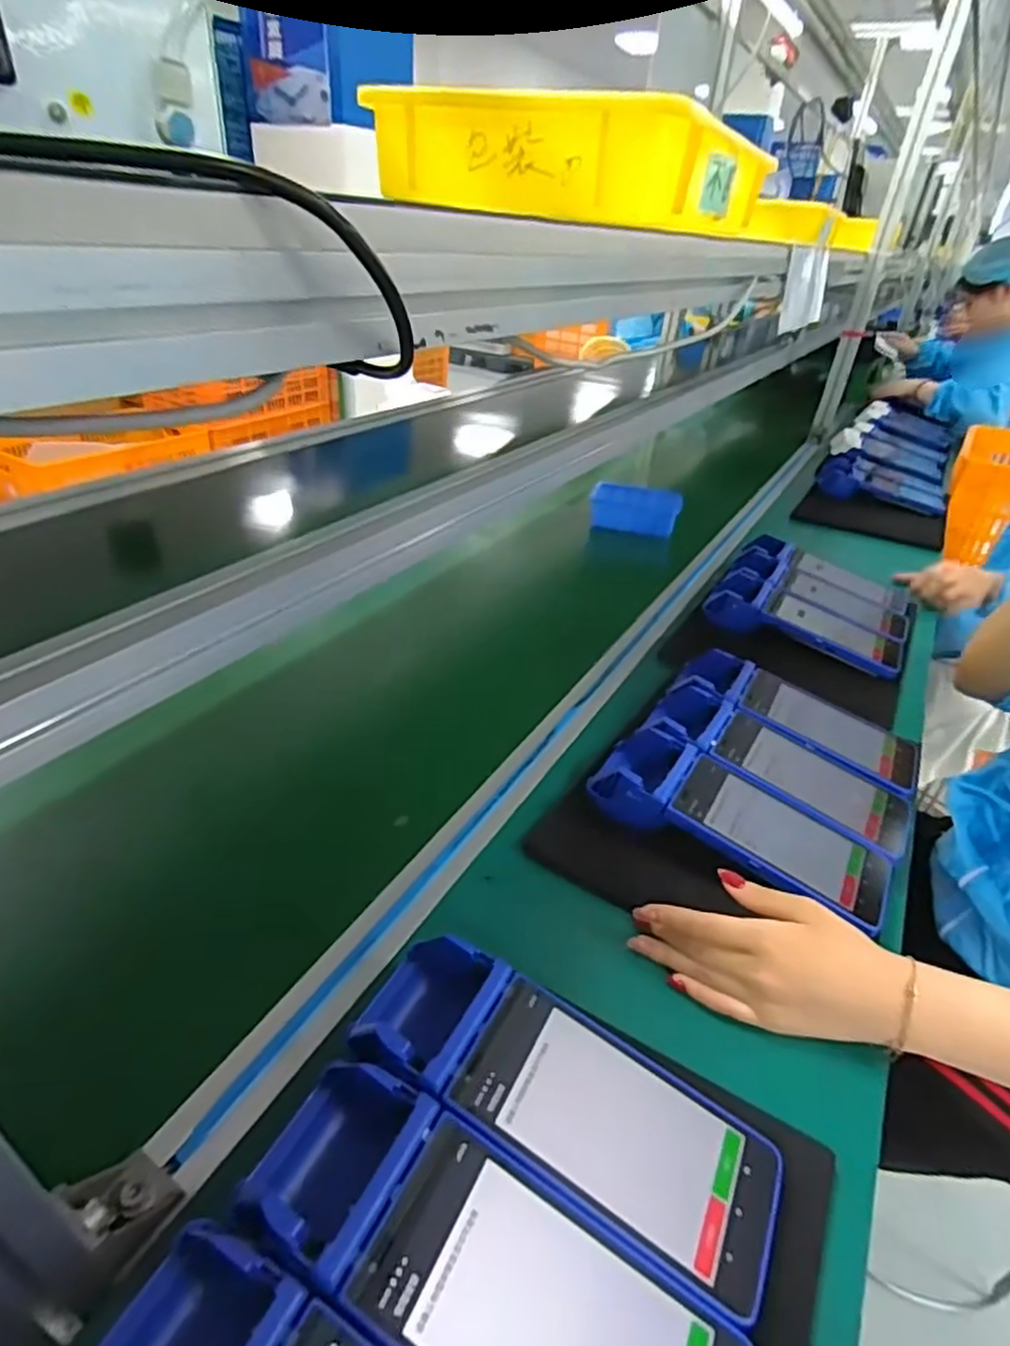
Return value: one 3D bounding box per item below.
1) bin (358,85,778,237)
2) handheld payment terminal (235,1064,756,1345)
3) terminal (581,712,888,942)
[{"bbox_3d":[0.083,-0.475,0.630,0.250,0.074,0.352,20,37,22],"label":"bin"},{"bbox_3d":[-0.009,0.261,0.288,0.222,0.060,0.079,20,37,21],"label":"handheld payment terminal"},{"bbox_3d":[0.173,0.118,0.527,0.243,0.058,0.101,25,39,27],"label":"terminal"}]

